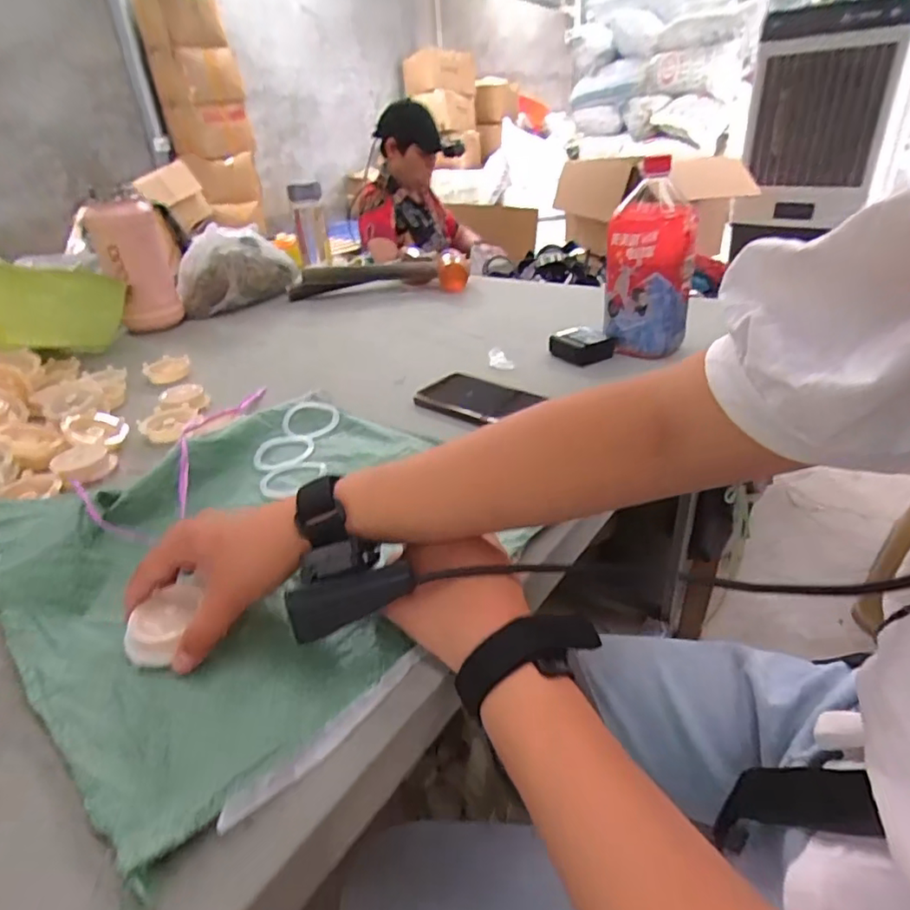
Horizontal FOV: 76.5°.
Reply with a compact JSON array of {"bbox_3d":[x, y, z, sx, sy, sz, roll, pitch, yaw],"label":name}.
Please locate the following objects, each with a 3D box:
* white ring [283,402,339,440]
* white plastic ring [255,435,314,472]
[{"bbox_3d":[-0.153,-0.039,0.613,0.058,0.013,0.067,-11,31,-12],"label":"white ring"},{"bbox_3d":[-0.167,-0.004,0.565,0.055,0.007,0.057,-10,31,-10],"label":"white plastic ring"}]

